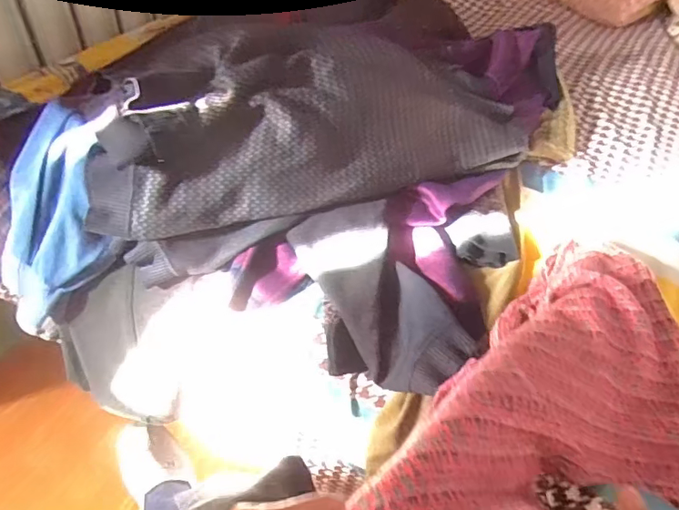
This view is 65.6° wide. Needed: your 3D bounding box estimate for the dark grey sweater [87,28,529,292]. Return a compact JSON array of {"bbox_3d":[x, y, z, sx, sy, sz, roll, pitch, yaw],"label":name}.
[{"bbox_3d":[-0.014,-0.174,0.700,0.600,0.160,0.261,-14,53,-16],"label":"dark grey sweater"}]

